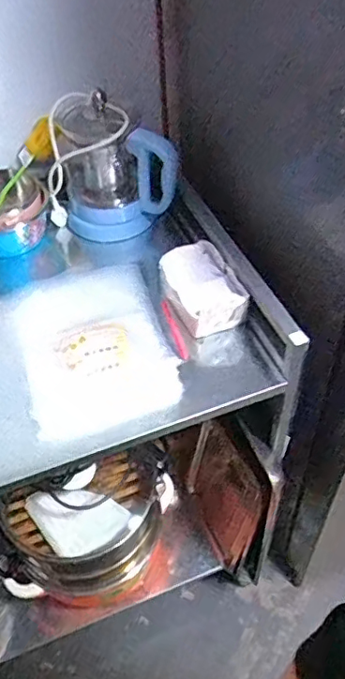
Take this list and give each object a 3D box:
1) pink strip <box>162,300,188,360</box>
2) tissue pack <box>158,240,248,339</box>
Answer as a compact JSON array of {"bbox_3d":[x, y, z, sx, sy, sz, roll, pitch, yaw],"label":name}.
[{"bbox_3d":[0.004,-0.017,0.894,0.012,0.008,0.114,-15,63,-11],"label":"pink strip"},{"bbox_3d":[0.050,-0.086,0.905,0.101,0.057,0.178,-16,49,-12],"label":"tissue pack"}]

